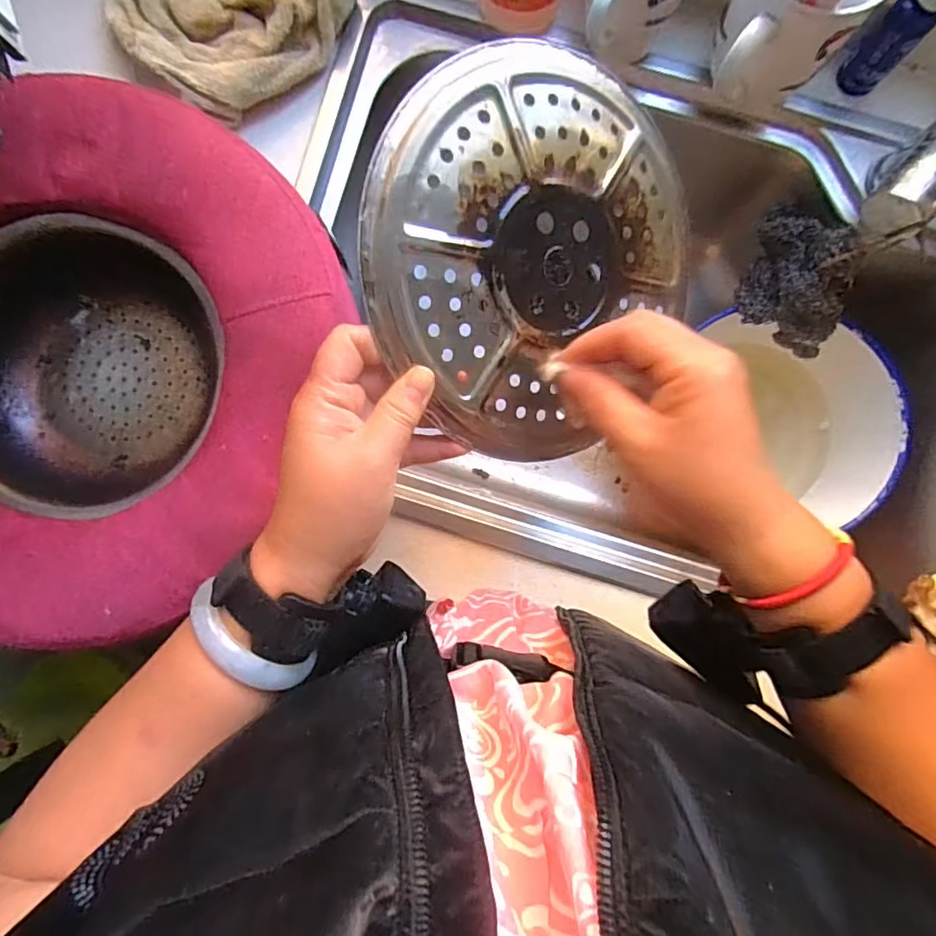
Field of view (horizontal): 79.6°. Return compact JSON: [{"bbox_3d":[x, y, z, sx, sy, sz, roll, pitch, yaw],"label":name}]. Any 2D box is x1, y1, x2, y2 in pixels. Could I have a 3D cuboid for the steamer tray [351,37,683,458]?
[{"bbox_3d":[0.037,-0.115,0.294,0.179,0.010,0.197,41,82,-27],"label":"steamer tray"}]

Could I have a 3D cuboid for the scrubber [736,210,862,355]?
[{"bbox_3d":[0.309,-0.176,0.524,0.085,0.072,0.112,14,87,3],"label":"scrubber"}]

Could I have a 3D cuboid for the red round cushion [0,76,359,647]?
[{"bbox_3d":[-0.283,-0.078,0.373,0.336,0.070,0.358,0,87,2],"label":"red round cushion"}]

